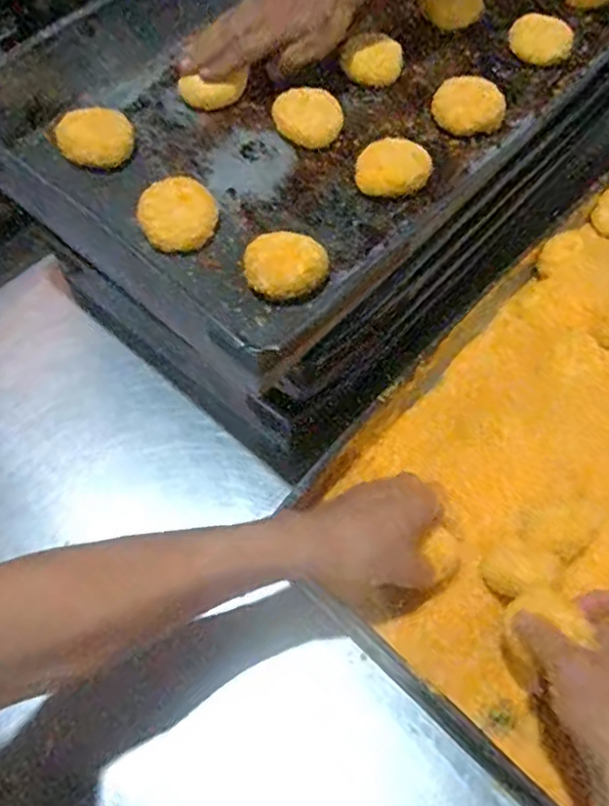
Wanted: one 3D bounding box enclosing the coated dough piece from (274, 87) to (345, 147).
[{"bbox_3d":[0.004,-0.260,0.585,0.061,0.023,0.050,-2,62,0],"label":"coated dough piece"}]

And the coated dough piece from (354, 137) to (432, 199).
[{"bbox_3d":[0.077,-0.204,0.551,0.061,0.018,0.055,8,63,5],"label":"coated dough piece"}]

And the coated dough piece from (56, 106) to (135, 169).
[{"bbox_3d":[-0.182,-0.232,0.565,0.059,0.034,0.041,-1,62,0],"label":"coated dough piece"}]

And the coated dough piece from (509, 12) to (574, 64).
[{"bbox_3d":[0.237,-0.365,0.640,0.060,0.018,0.057,0,62,1],"label":"coated dough piece"}]

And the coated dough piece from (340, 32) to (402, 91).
[{"bbox_3d":[0.067,-0.336,0.627,0.057,0.030,0.049,7,63,5],"label":"coated dough piece"}]

